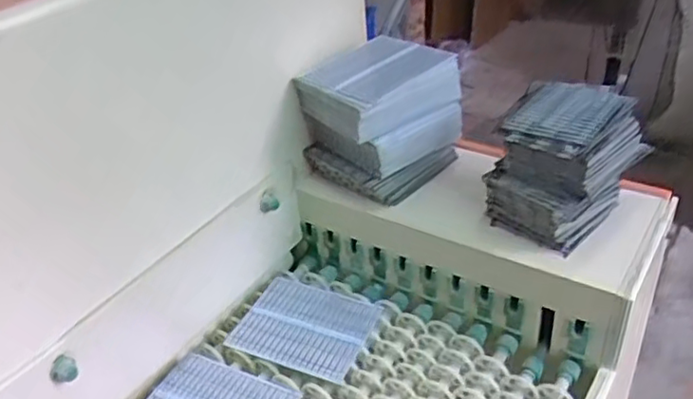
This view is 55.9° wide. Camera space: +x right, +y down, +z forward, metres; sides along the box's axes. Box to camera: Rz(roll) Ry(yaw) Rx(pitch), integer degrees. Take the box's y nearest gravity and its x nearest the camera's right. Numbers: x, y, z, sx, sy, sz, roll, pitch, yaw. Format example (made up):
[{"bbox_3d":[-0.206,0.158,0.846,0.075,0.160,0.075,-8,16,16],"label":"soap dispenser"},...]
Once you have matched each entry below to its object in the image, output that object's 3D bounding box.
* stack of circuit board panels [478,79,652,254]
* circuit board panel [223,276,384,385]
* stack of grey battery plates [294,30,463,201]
[{"bbox_3d":[0.232,-0.037,0.708,0.120,0.135,0.132,26,45,37],"label":"stack of circuit board panels"},{"bbox_3d":[-0.048,0.145,0.762,0.147,0.007,0.124,12,38,23],"label":"circuit board panel"},{"bbox_3d":[0.044,-0.098,0.804,0.162,0.153,0.127,-28,41,-31],"label":"stack of grey battery plates"}]

